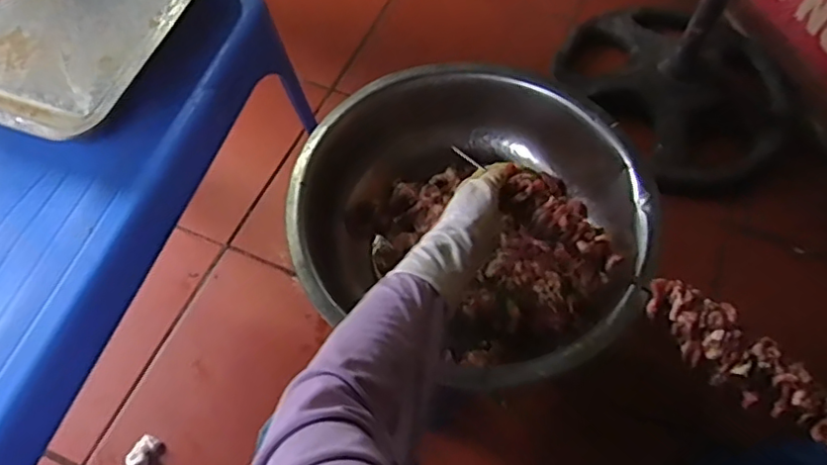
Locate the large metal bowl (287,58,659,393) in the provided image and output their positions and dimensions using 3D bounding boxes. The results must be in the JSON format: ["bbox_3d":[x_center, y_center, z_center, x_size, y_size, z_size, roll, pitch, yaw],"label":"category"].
[{"bbox_3d":[0.064,-0.016,0.734,0.404,0.172,0.383,1,62,-2],"label":"large metal bowl"}]

